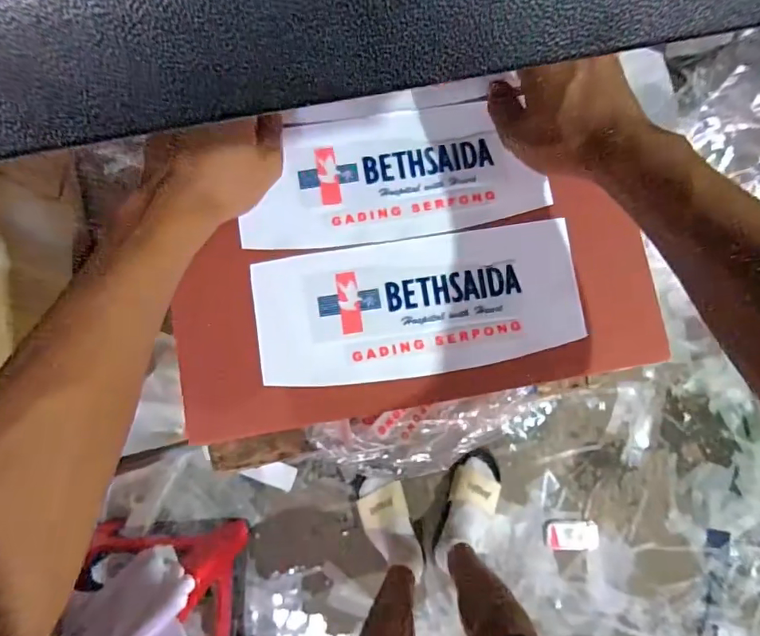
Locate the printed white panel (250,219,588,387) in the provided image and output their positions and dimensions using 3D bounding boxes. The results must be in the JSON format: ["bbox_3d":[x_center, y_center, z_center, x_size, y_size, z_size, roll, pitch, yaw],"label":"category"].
[{"bbox_3d":[0.031,-0.009,0.403,0.252,0.005,0.105,-9,82,-2],"label":"printed white panel"}]

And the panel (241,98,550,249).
[{"bbox_3d":[0.008,-0.118,0.417,0.240,0.005,0.106,-10,81,-3],"label":"panel"}]

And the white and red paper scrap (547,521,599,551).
[{"bbox_3d":[0.451,0.511,1.182,0.116,0.008,0.063,-3,81,1],"label":"white and red paper scrap"}]

